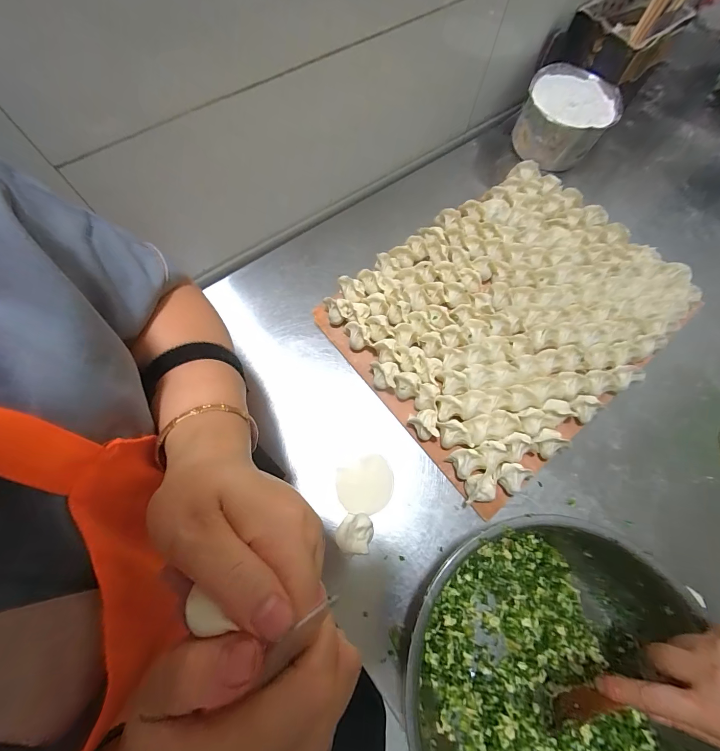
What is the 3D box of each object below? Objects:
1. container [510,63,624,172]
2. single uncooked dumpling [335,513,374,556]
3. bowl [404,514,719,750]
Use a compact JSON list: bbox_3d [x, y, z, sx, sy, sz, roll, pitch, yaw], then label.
[{"bbox_3d":[0.346,-0.437,0.580,0.141,0.087,0.126,38,73,12],"label":"container"},{"bbox_3d":[-0.006,0.180,0.382,0.040,0.028,0.042,9,70,2],"label":"single uncooked dumpling"},{"bbox_3d":[0.195,0.285,0.315,0.275,0.089,0.272,0,70,-1],"label":"bowl"}]

